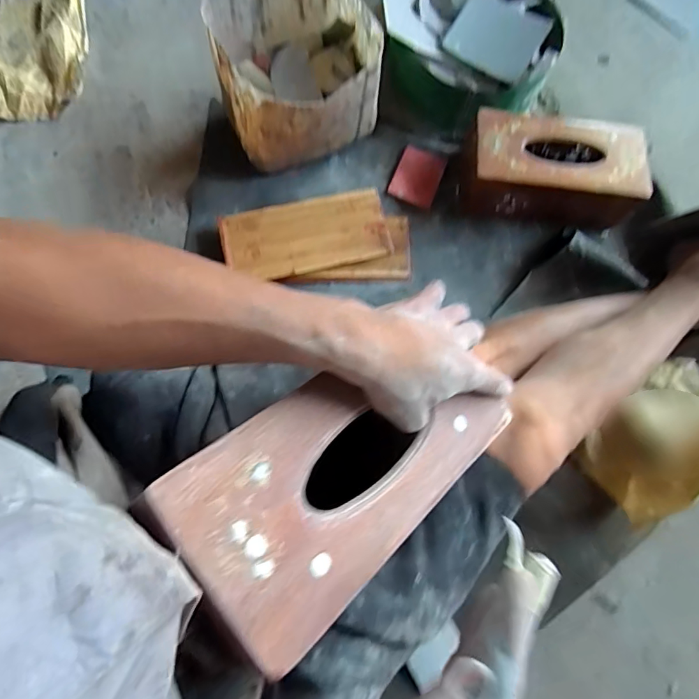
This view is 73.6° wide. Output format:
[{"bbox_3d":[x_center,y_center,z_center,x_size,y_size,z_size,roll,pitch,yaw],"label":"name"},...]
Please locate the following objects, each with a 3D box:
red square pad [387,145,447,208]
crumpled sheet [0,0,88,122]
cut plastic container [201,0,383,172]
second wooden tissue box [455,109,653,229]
[{"bbox_3d":[0.112,-0.287,0.770,0.074,0.012,0.099,20,77,4],"label":"red square pad"},{"bbox_3d":[-0.543,-0.507,0.795,0.180,0.033,0.246,-5,77,-2],"label":"crumpled sheet"},{"bbox_3d":[-0.078,-0.408,0.707,0.222,0.174,0.209,-18,78,-7],"label":"cut plastic container"},{"bbox_3d":[0.314,-0.277,0.738,0.267,0.097,0.144,8,77,1],"label":"second wooden tissue box"}]

